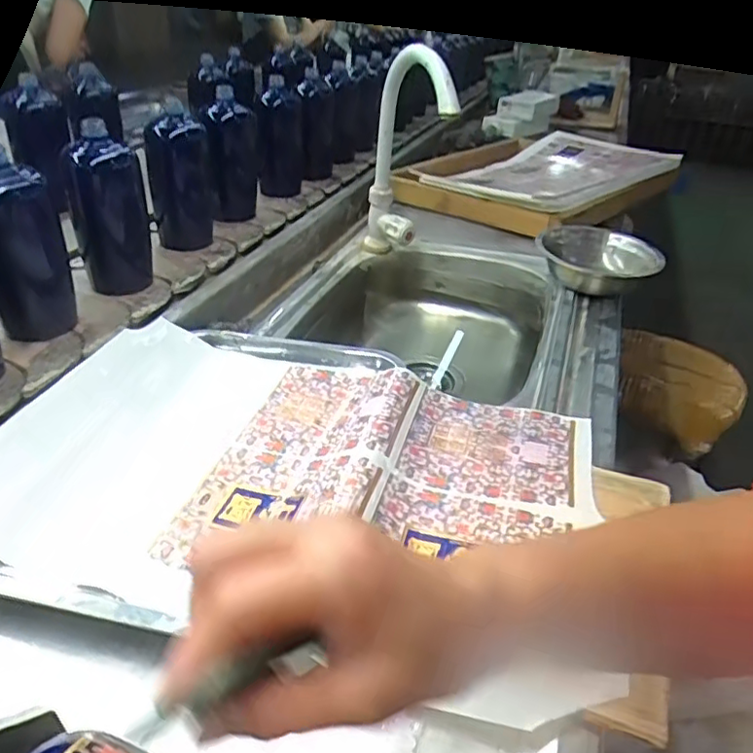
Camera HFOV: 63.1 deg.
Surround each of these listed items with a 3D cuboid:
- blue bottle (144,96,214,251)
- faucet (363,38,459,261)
[{"bbox_3d":[-0.275,-0.288,0.861,0.079,0.179,0.092,-5,34,-14],"label":"blue bottle"},{"bbox_3d":[0.042,-0.275,0.816,0.056,0.293,0.199,-9,35,-18],"label":"faucet"}]

